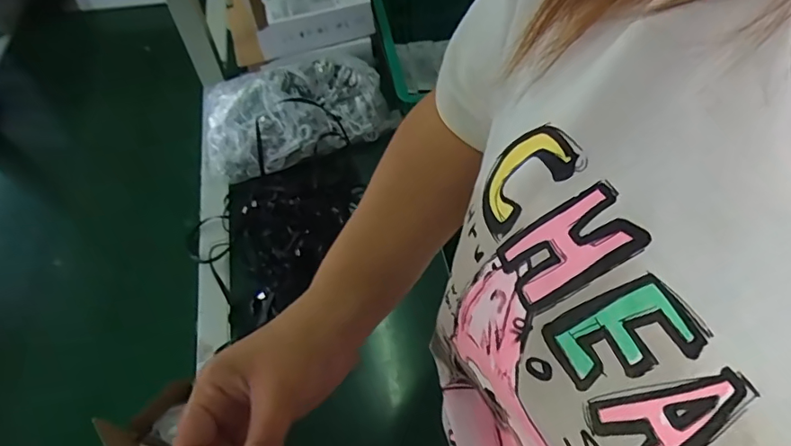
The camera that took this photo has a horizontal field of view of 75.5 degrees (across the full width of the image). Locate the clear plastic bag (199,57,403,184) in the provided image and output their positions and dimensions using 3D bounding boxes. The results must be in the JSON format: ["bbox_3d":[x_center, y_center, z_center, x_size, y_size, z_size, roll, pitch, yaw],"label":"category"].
[{"bbox_3d":[-0.167,-0.191,0.817,0.296,0.078,0.202,-27,58,-14],"label":"clear plastic bag"}]

